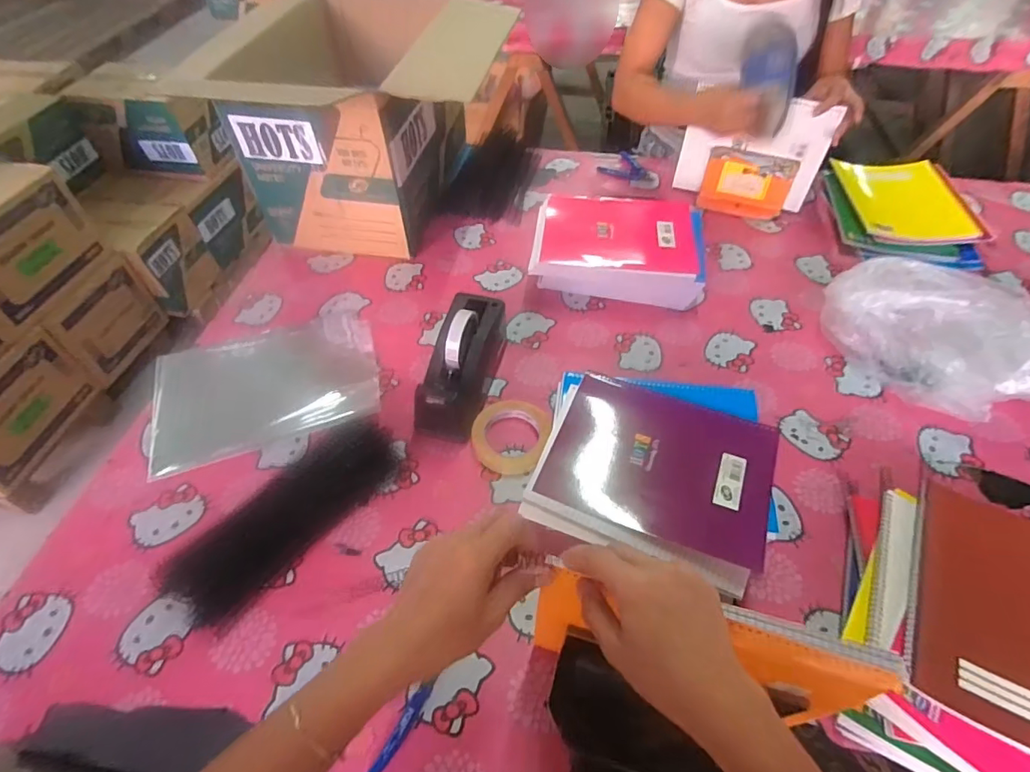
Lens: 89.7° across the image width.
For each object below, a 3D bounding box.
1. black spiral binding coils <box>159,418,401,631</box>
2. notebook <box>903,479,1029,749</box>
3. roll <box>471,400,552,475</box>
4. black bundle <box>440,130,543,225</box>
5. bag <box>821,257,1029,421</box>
[{"bbox_3d":[-0.277,0.155,0.650,0.118,0.016,0.290,32,58,25],"label":"black spiral binding coils"},{"bbox_3d":[0.522,0.217,0.519,0.209,0.023,0.281,24,55,20],"label":"notebook"},{"bbox_3d":[-0.006,0.062,0.702,0.099,0.018,0.112,16,53,15],"label":"roll"},{"bbox_3d":[-0.041,-0.458,1.116,0.158,0.046,0.302,11,52,11],"label":"black bundle"},{"bbox_3d":[0.628,-0.081,0.749,0.193,0.135,0.310,-26,54,-18],"label":"bag"}]

